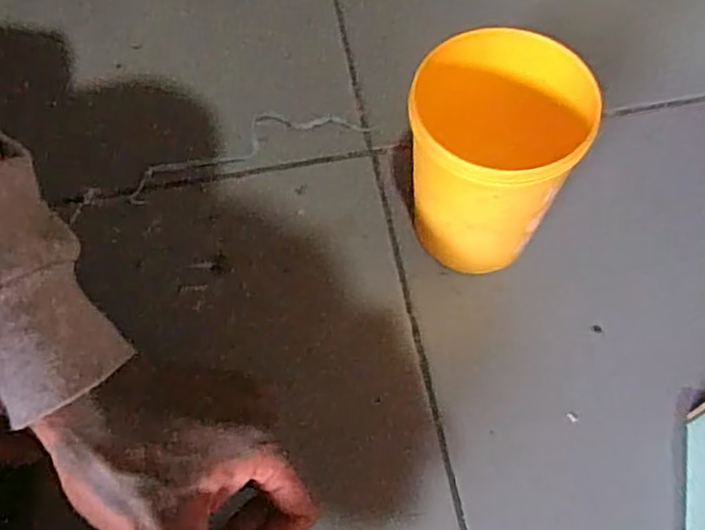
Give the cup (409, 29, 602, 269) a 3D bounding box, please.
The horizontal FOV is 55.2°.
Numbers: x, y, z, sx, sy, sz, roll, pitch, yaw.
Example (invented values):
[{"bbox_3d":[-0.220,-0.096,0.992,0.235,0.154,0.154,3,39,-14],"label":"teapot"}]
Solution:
[{"bbox_3d":[0.073,-0.049,0.370,0.082,0.129,0.078,-1,62,1],"label":"cup"}]

